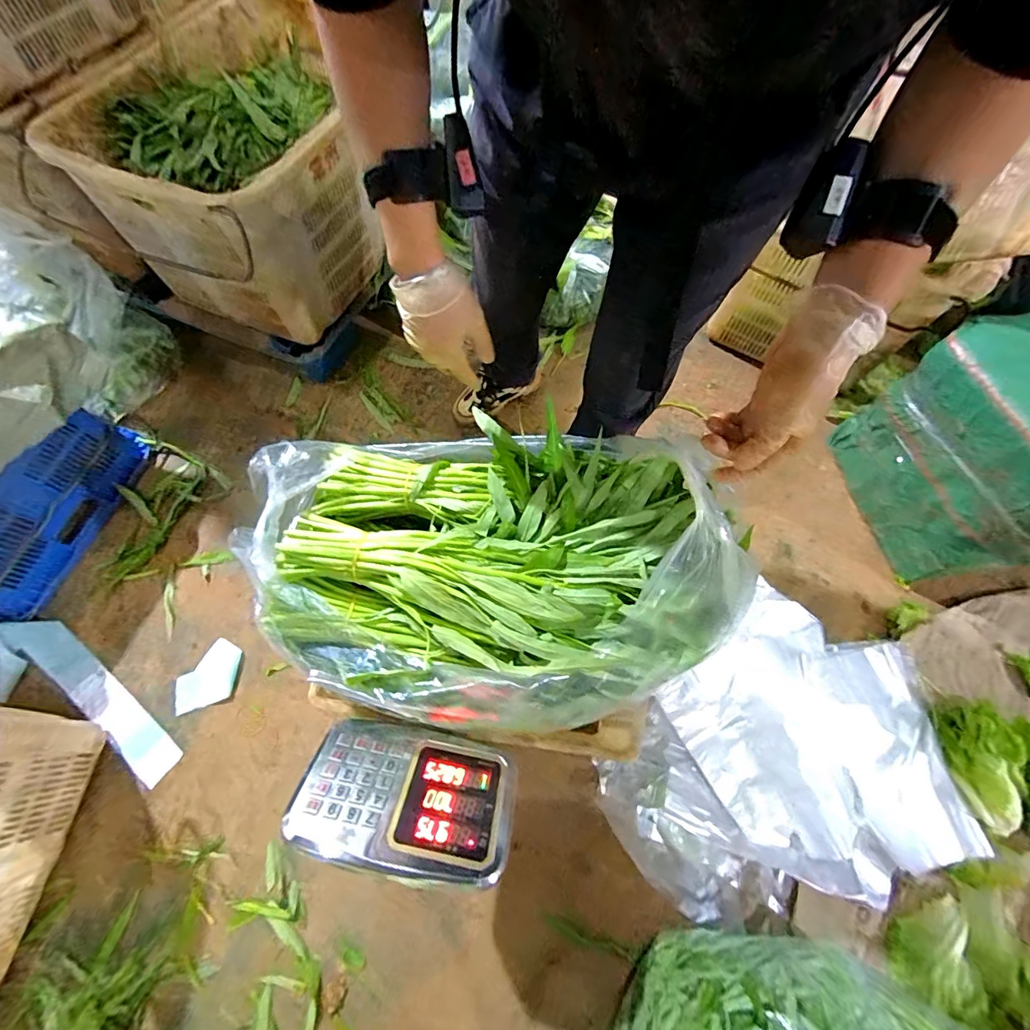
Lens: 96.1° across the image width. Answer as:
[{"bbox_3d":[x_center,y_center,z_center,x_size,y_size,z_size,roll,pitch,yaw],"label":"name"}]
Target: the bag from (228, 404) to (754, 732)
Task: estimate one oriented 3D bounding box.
[{"bbox_3d":[-0.045,0.054,0.546,0.529,0.161,0.342,6,68,3],"label":"bag"}]

